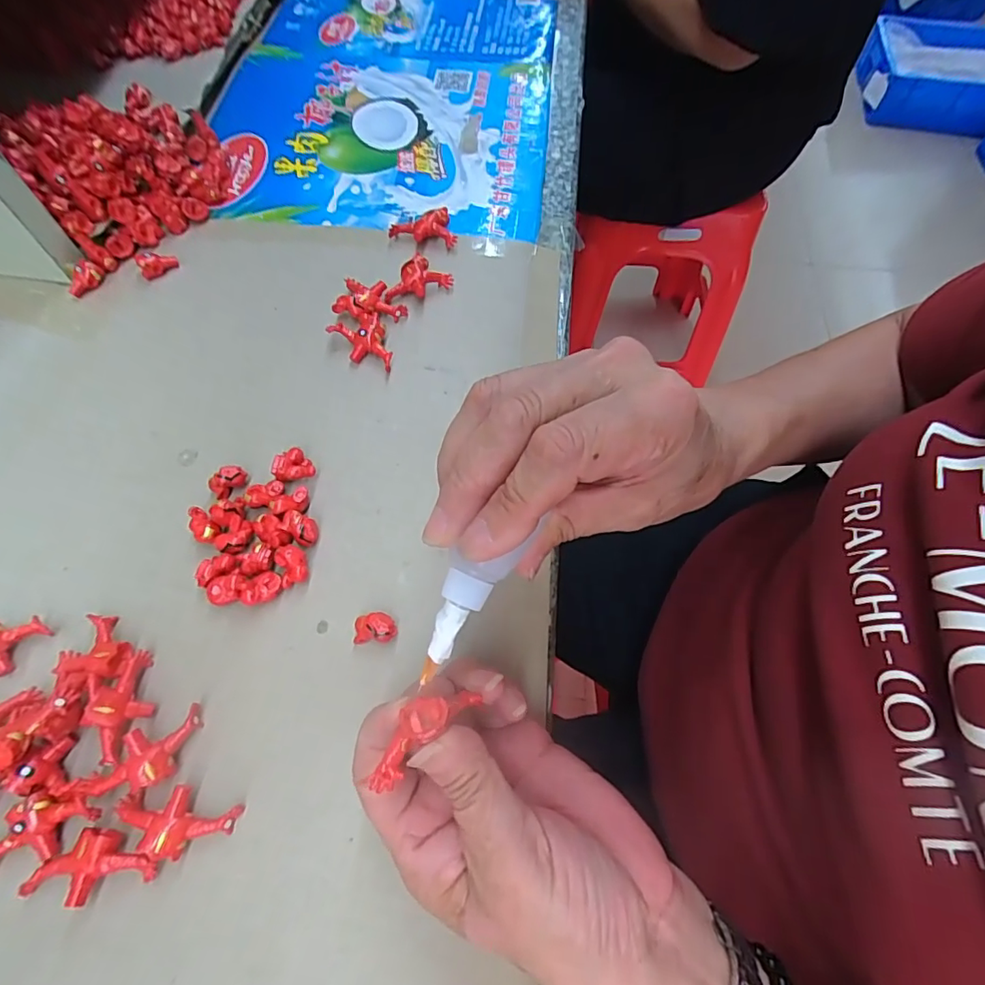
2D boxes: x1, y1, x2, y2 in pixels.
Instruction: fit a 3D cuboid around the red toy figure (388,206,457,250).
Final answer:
[{"bbox_3d":[-0.053,-0.197,0.389,0.048,0.016,0.029,-4,64,-3],"label":"red toy figure"}]

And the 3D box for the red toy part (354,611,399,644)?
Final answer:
[{"bbox_3d":[-0.058,0.068,0.259,0.022,0.013,0.014,3,64,1],"label":"red toy part"}]

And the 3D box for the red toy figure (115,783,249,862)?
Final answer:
[{"bbox_3d":[-0.134,0.137,0.218,0.047,0.015,0.023,18,65,8],"label":"red toy figure"}]

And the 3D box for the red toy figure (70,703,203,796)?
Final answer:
[{"bbox_3d":[-0.153,0.118,0.228,0.051,0.015,0.024,-27,67,-13],"label":"red toy figure"}]

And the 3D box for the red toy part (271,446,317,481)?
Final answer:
[{"bbox_3d":[-0.113,-0.014,0.295,0.020,0.011,0.017,-30,68,-14],"label":"red toy part"}]

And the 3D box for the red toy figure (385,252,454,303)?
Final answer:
[{"bbox_3d":[-0.054,-0.146,0.361,0.046,0.017,0.026,-39,70,-17],"label":"red toy figure"}]

